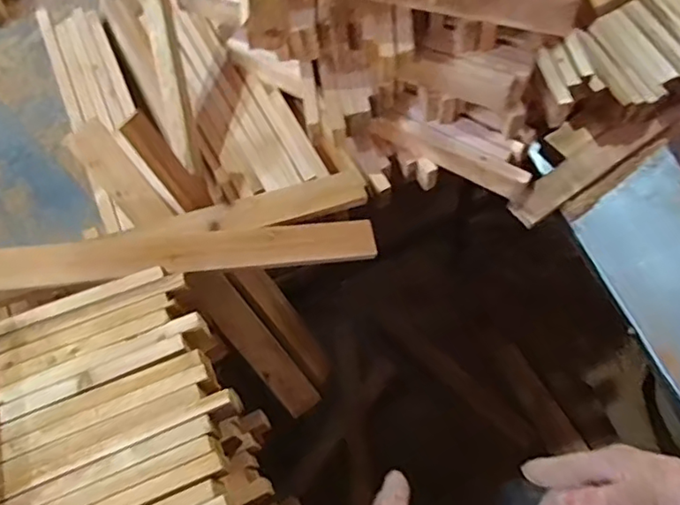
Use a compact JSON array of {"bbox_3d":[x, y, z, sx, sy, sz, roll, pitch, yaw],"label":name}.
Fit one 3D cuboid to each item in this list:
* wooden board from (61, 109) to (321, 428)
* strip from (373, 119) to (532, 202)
[{"bbox_3d":[-0.182,0.038,0.801,0.051,0.023,0.485,-40,110,-15],"label":"wooden board"},{"bbox_3d":[0.148,-0.137,0.809,0.223,0.047,0.026,30,70,16],"label":"strip"}]

